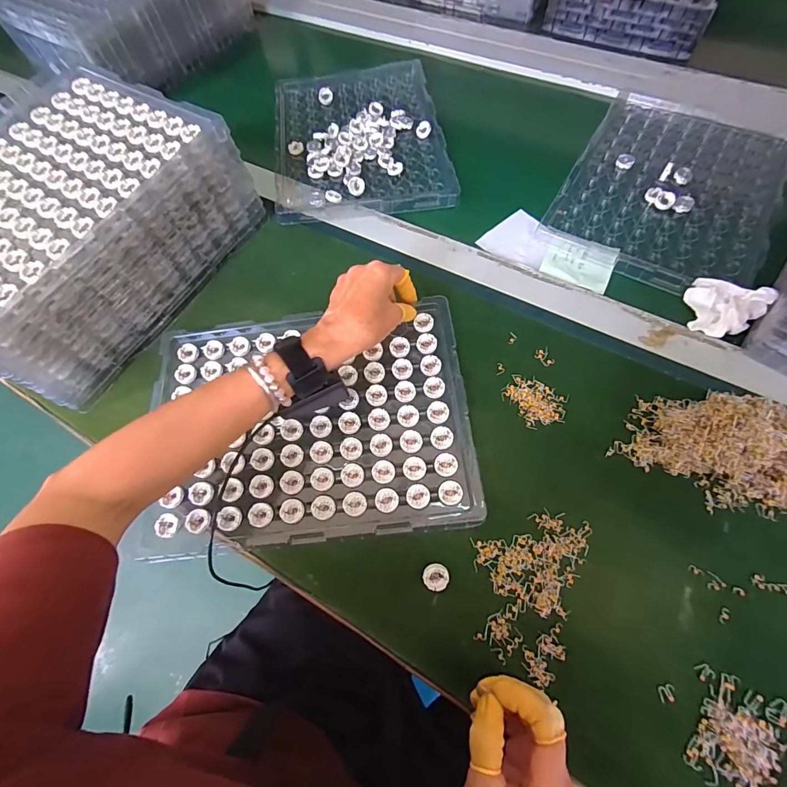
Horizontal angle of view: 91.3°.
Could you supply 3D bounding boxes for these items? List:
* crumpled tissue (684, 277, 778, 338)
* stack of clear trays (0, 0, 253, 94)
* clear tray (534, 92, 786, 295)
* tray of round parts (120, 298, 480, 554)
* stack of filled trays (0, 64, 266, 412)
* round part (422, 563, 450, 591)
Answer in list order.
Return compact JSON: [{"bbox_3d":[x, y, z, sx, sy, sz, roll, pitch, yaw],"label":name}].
[{"bbox_3d":[0.364,-0.097,0.429,0.077,0.035,0.066,32,71,16],"label":"crumpled tissue"},{"bbox_3d":[-0.476,-0.694,0.696,0.259,0.108,0.343,28,70,15],"label":"stack of clear trays"},{"bbox_3d":[0.387,-0.291,0.533,0.254,0.016,0.354,29,71,14],"label":"clear tray"},{"bbox_3d":[-0.091,0.023,0.419,0.340,0.019,0.254,-6,67,0],"label":"tray of round parts"},{"bbox_3d":[-0.389,-0.207,0.469,0.275,0.126,0.339,30,70,15],"label":"stack of filled trays"},{"bbox_3d":[0.039,0.169,0.354,0.023,0.008,0.022,-1,66,2],"label":"round part"}]

